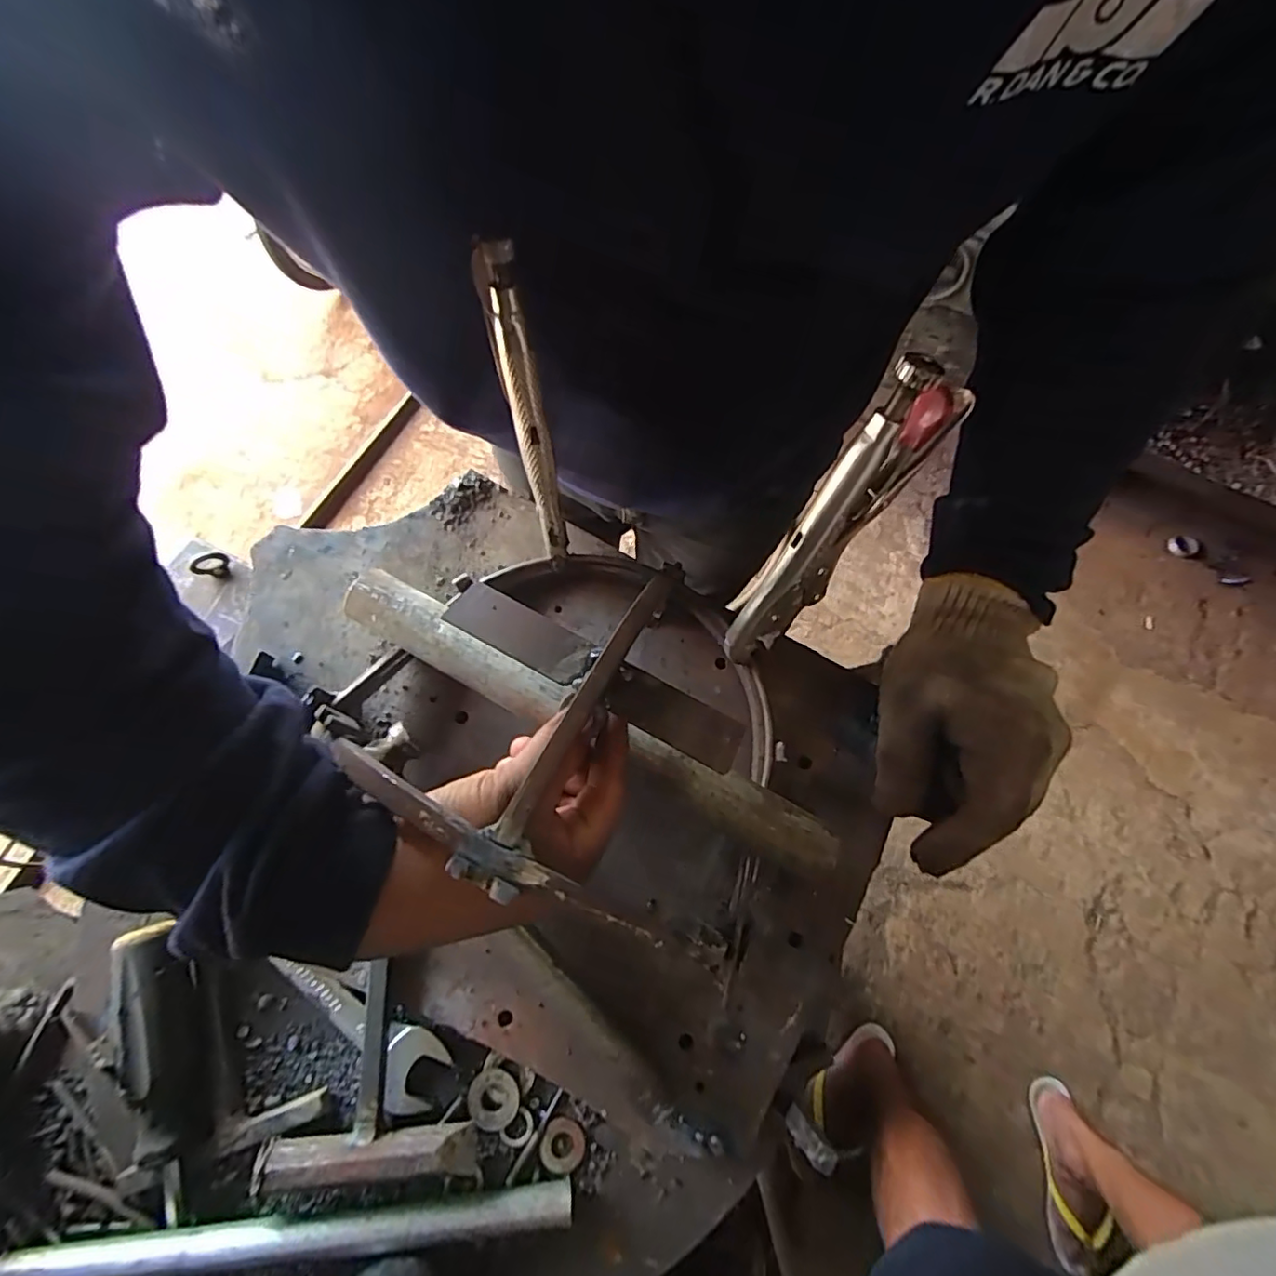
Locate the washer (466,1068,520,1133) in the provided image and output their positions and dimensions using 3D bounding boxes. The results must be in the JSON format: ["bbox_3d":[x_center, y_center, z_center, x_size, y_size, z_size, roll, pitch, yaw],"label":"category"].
[{"bbox_3d":[-0.076,0.243,0.303,0.026,0.004,0.026,1,70,-3],"label":"washer"}]

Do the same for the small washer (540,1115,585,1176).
[{"bbox_3d":[-0.039,0.267,0.301,0.022,0.004,0.024,1,70,-3],"label":"small washer"}]

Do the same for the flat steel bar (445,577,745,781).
[{"bbox_3d":[-0.020,0.015,0.256,0.142,0.006,0.024,28,71,6],"label":"flat steel bar"}]

